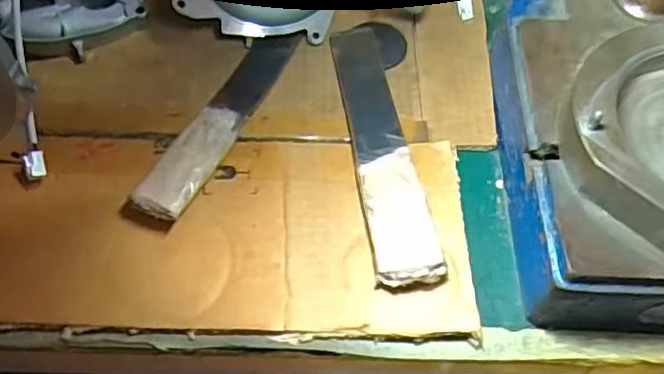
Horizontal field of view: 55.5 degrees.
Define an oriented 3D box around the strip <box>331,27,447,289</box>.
[{"bbox_3d":[0.029,-0.029,0.382,0.035,0.015,0.192,-7,57,-4],"label":"strip"}]

